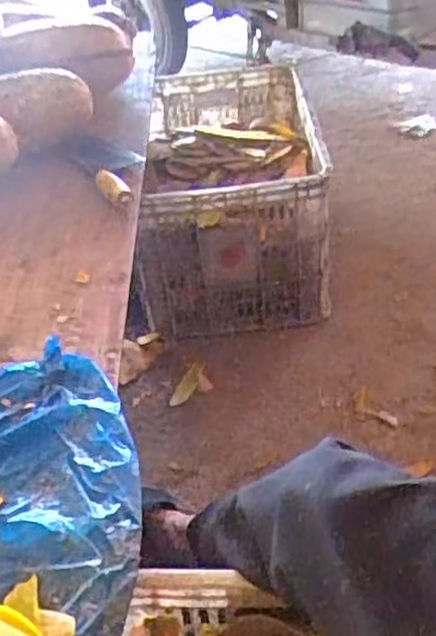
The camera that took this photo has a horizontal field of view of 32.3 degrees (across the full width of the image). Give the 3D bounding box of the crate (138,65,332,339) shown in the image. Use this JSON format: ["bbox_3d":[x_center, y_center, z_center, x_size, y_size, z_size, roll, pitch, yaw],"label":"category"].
[{"bbox_3d":[0.025,-0.270,1.546,0.332,0.327,0.641,-4,37,2],"label":"crate"}]

